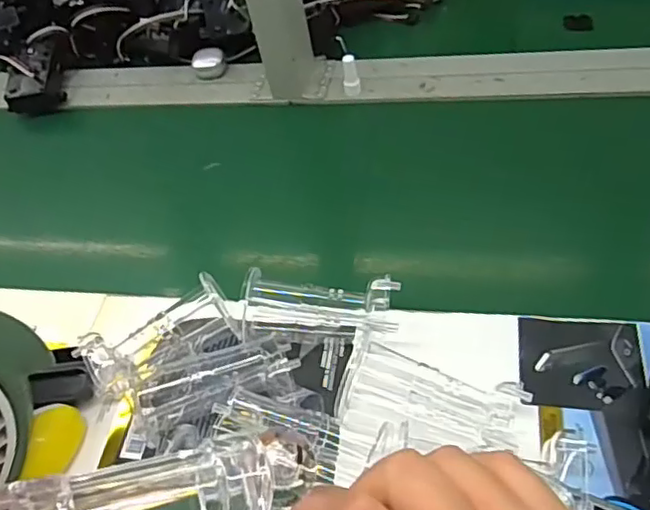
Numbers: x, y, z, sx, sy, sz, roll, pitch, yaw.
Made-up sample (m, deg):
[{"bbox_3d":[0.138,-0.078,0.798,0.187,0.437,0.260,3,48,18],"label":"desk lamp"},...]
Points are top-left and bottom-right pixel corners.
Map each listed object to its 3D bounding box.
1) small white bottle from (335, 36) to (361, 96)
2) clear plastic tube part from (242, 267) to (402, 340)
[{"bbox_3d":[0.030,-0.228,0.749,0.024,0.075,0.016,-9,51,3],"label":"small white bottle"},{"bbox_3d":[-0.004,0.047,0.528,0.133,0.050,0.060,2,53,12],"label":"clear plastic tube part"}]

